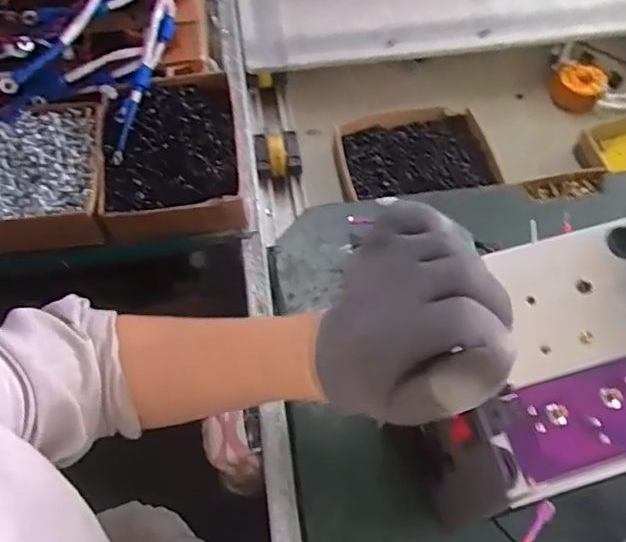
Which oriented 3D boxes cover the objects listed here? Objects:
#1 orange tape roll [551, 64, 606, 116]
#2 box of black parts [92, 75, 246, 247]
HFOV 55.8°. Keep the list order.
[{"bbox_3d":[0.337,-0.234,0.755,0.064,0.041,0.066,32,66,18],"label":"orange tape roll"},{"bbox_3d":[-0.142,-0.116,0.596,0.133,0.056,0.177,-10,61,-4],"label":"box of black parts"}]

